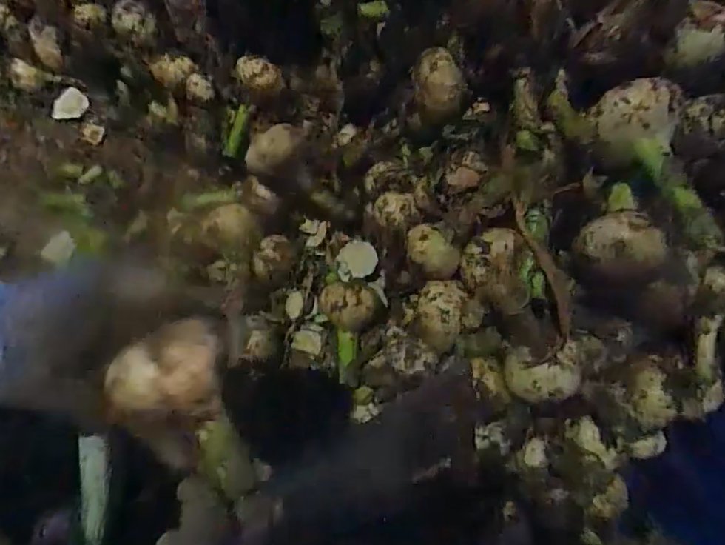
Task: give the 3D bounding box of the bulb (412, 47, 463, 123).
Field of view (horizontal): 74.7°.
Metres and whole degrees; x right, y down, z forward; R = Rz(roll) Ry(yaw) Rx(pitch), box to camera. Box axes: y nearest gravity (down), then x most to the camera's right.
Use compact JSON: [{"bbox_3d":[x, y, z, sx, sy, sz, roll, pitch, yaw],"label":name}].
[{"bbox_3d":[0.055,-0.138,0.353,0.027,0.035,0.041,-23,76,-6],"label":"bulb"}]

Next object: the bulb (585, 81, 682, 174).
[{"bbox_3d":[0.172,-0.095,0.302,0.047,0.042,0.049,-35,78,-8],"label":"bulb"}]

